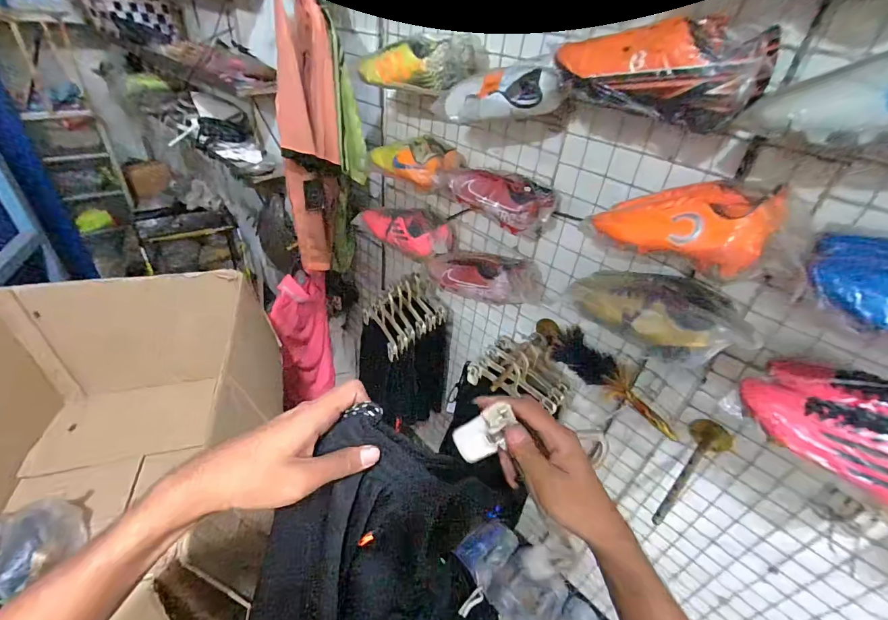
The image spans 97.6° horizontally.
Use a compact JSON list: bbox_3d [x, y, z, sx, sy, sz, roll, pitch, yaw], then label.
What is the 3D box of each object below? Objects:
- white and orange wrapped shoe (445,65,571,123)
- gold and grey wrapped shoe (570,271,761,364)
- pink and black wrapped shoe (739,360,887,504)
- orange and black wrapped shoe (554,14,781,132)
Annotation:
[{"bbox_3d":[0.111,-0.407,0.734,0.245,0.079,0.098,15,35,35],"label":"white and orange wrapped shoe"},{"bbox_3d":[0.372,-0.003,0.678,0.268,0.086,0.141,31,43,30],"label":"gold and grey wrapped shoe"},{"bbox_3d":[0.566,0.157,0.523,0.132,0.094,0.245,-16,42,-27],"label":"pink and black wrapped shoe"},{"bbox_3d":[0.300,-0.340,0.548,0.122,0.109,0.255,-27,48,-37],"label":"orange and black wrapped shoe"}]

